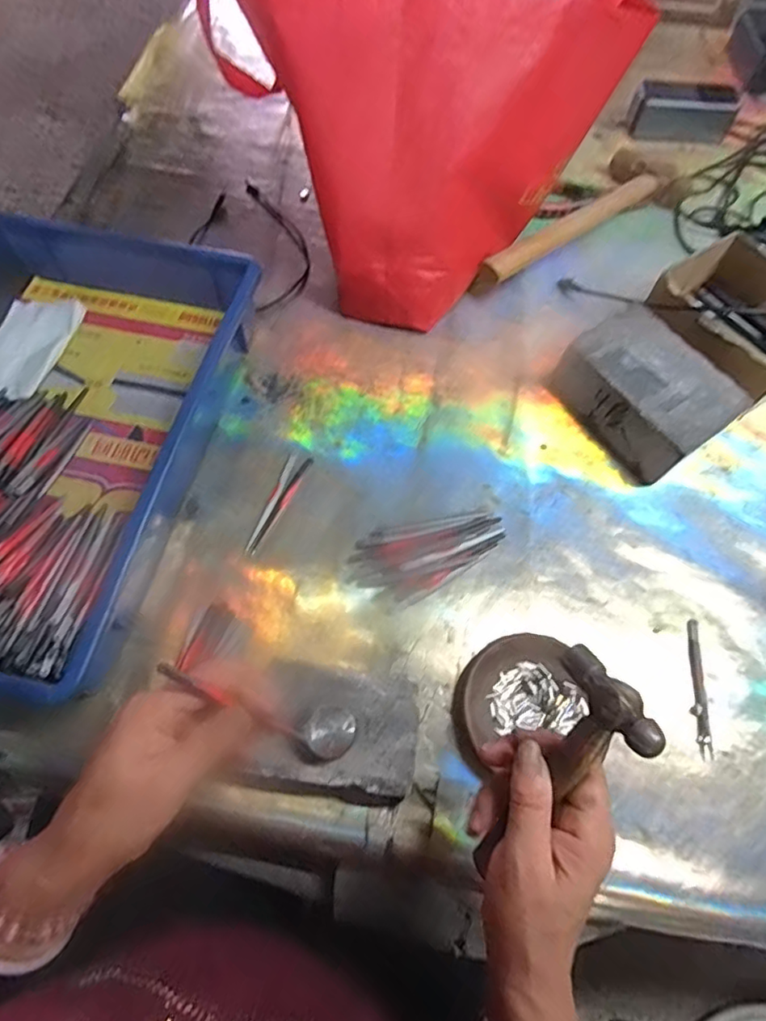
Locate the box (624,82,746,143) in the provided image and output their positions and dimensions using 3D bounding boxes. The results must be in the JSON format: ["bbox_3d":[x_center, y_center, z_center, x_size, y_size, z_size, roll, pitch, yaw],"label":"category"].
[{"bbox_3d":[0.406,-0.543,0.753,0.137,0.046,0.055,4,65,0],"label":"box"}]

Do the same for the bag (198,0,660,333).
[{"bbox_3d":[0.035,-0.401,0.567,0.311,0.243,0.277,-38,72,-18],"label":"bag"}]

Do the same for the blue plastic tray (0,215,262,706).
[{"bbox_3d":[-0.304,-0.070,0.496,0.281,0.075,0.425,13,65,4],"label":"blue plastic tray"}]

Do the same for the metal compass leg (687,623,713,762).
[{"bbox_3d":[0.255,0.142,0.449,0.010,0.004,0.109,8,65,2],"label":"metal compass leg"}]

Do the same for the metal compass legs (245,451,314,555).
[{"bbox_3d":[-0.097,-0.007,0.514,0.021,0.004,0.105,21,66,7],"label":"metal compass legs"}]

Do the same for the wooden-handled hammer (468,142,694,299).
[{"bbox_3d":[0.226,-0.355,0.659,0.332,0.051,0.100,-31,70,-15],"label":"wooden-handled hammer"}]

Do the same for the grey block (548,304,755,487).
[{"bbox_3d":[0.250,-0.113,0.538,0.110,0.063,0.147,-33,70,-16],"label":"grey block"}]

